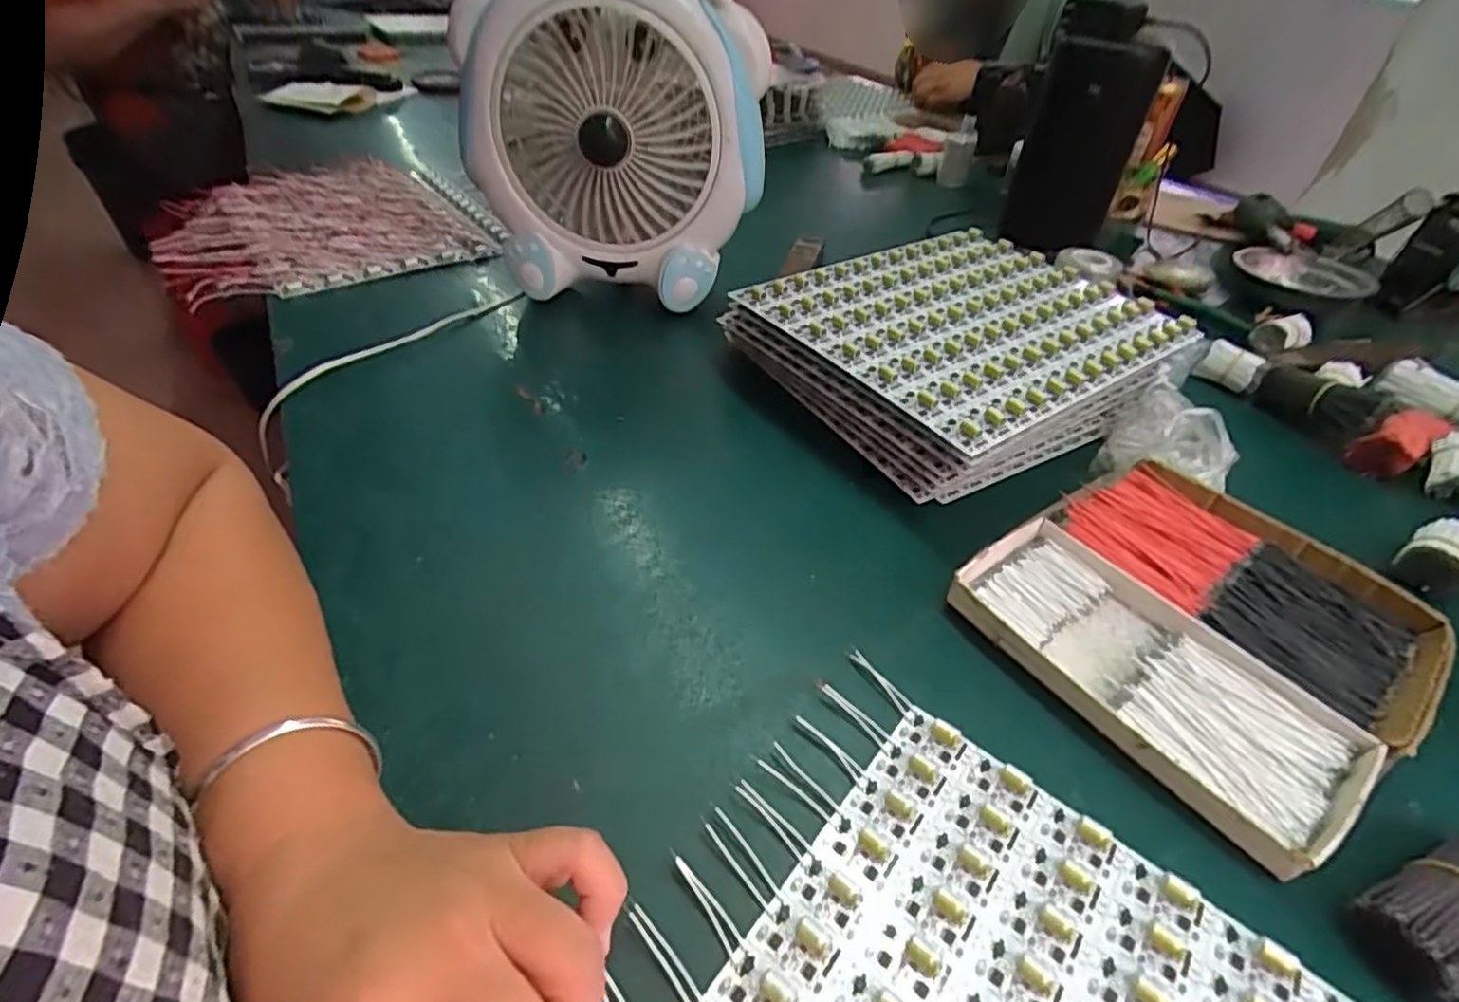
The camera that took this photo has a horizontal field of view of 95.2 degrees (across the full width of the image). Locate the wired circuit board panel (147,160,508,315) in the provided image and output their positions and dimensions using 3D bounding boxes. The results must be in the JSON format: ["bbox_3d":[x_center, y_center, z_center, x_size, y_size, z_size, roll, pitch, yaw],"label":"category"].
[{"bbox_3d":[-0.444,-0.304,0.735,0.311,0.041,0.301,-25,50,-28],"label":"wired circuit board panel"}]

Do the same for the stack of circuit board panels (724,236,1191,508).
[{"bbox_3d":[0.186,-0.129,0.541,0.281,0.062,0.241,-23,49,-27],"label":"stack of circuit board panels"}]

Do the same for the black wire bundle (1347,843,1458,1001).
[{"bbox_3d":[0.292,0.160,0.266,0.089,0.031,0.033,-13,45,-18],"label":"black wire bundle"}]

